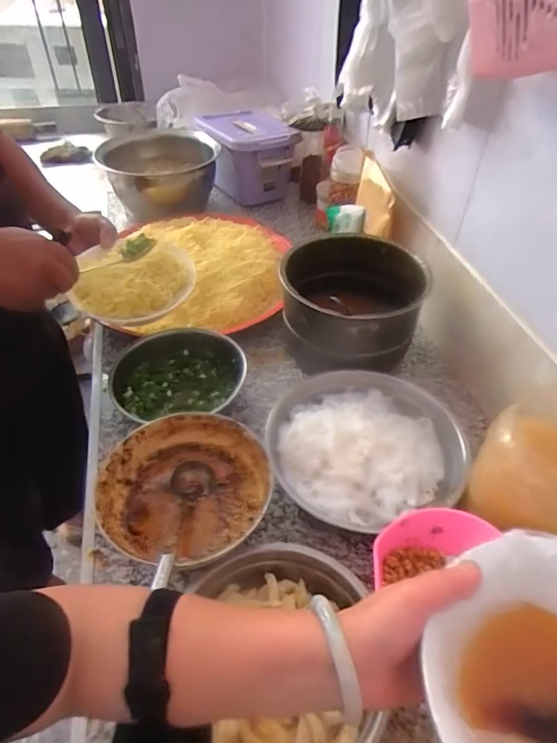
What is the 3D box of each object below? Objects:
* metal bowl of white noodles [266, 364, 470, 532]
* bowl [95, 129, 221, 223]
[{"bbox_3d":[0.107,0.087,0.650,0.240,0.062,0.250,1,45,-1],"label":"metal bowl of white noodles"},{"bbox_3d":[-0.297,-0.509,1.227,0.280,0.147,0.297,-4,45,-5],"label":"bowl"}]

